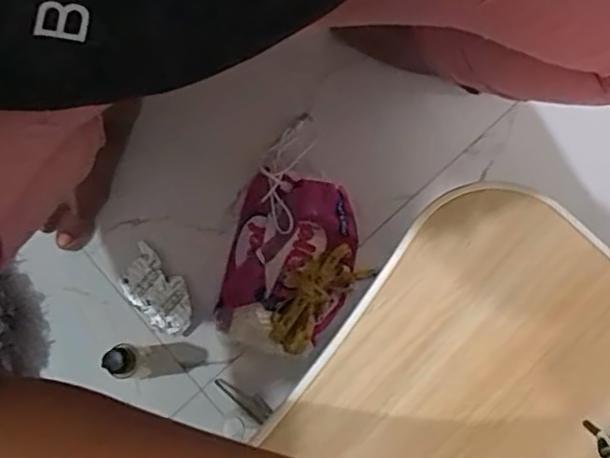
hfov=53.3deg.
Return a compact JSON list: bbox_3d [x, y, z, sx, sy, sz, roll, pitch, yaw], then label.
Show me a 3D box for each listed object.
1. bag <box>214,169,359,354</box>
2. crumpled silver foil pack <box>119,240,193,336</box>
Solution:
[{"bbox_3d":[-0.017,0.032,0.612,0.125,0.046,0.163,11,78,3],"label":"bag"},{"bbox_3d":[-0.153,0.065,0.623,0.054,0.008,0.095,-44,81,-8],"label":"crumpled silver foil pack"}]

